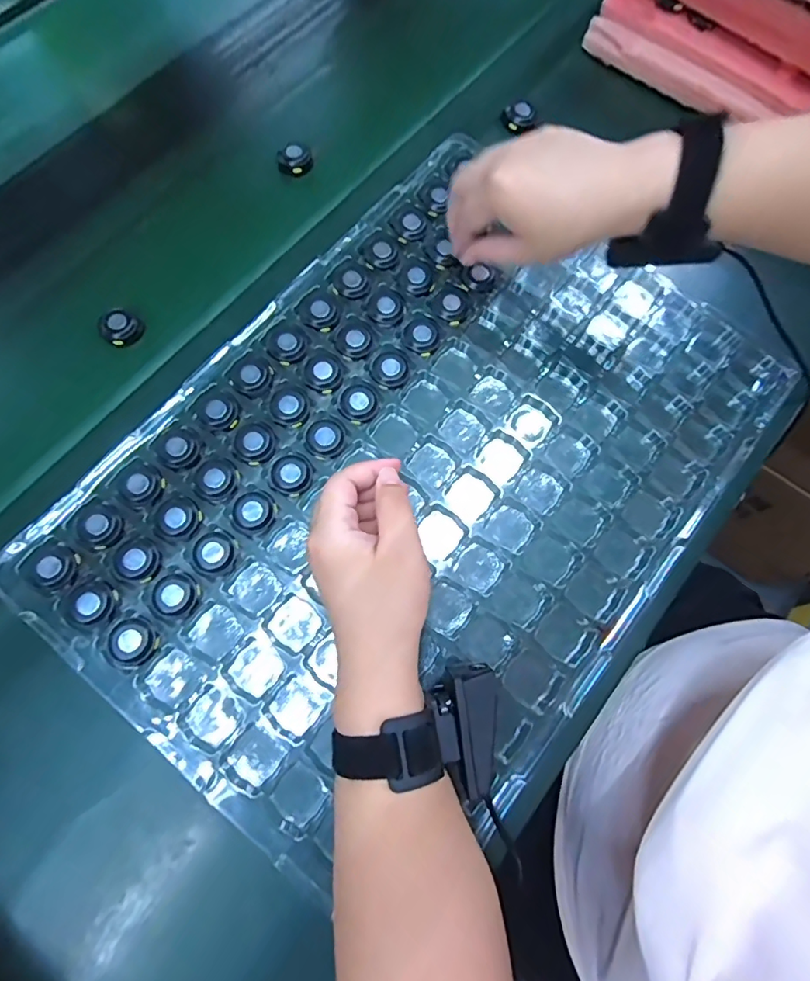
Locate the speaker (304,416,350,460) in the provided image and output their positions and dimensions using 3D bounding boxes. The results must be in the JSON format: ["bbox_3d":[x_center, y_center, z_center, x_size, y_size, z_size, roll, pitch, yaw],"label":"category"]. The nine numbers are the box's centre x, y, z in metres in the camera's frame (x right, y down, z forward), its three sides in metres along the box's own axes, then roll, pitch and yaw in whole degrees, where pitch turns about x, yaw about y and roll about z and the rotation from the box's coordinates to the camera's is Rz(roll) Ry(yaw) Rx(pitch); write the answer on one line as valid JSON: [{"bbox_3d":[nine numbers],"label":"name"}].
[{"bbox_3d":[-0.059,-0.039,0.375,0.030,0.007,0.031,0,73,-1],"label":"speaker"}]

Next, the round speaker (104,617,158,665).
[{"bbox_3d":[-0.178,0.098,0.329,0.030,0.007,0.028,0,73,-1],"label":"round speaker"}]

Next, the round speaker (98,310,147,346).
[{"bbox_3d":[-0.224,-0.129,0.400,0.030,0.013,0.027,-41,78,-12],"label":"round speaker"}]

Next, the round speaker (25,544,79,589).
[{"bbox_3d":[-0.229,0.049,0.329,0.027,0.005,0.028,34,75,9],"label":"round speaker"}]

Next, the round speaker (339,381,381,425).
[{"bbox_3d":[-0.035,-0.067,0.382,0.030,0.009,0.032,0,73,-1],"label":"round speaker"}]

